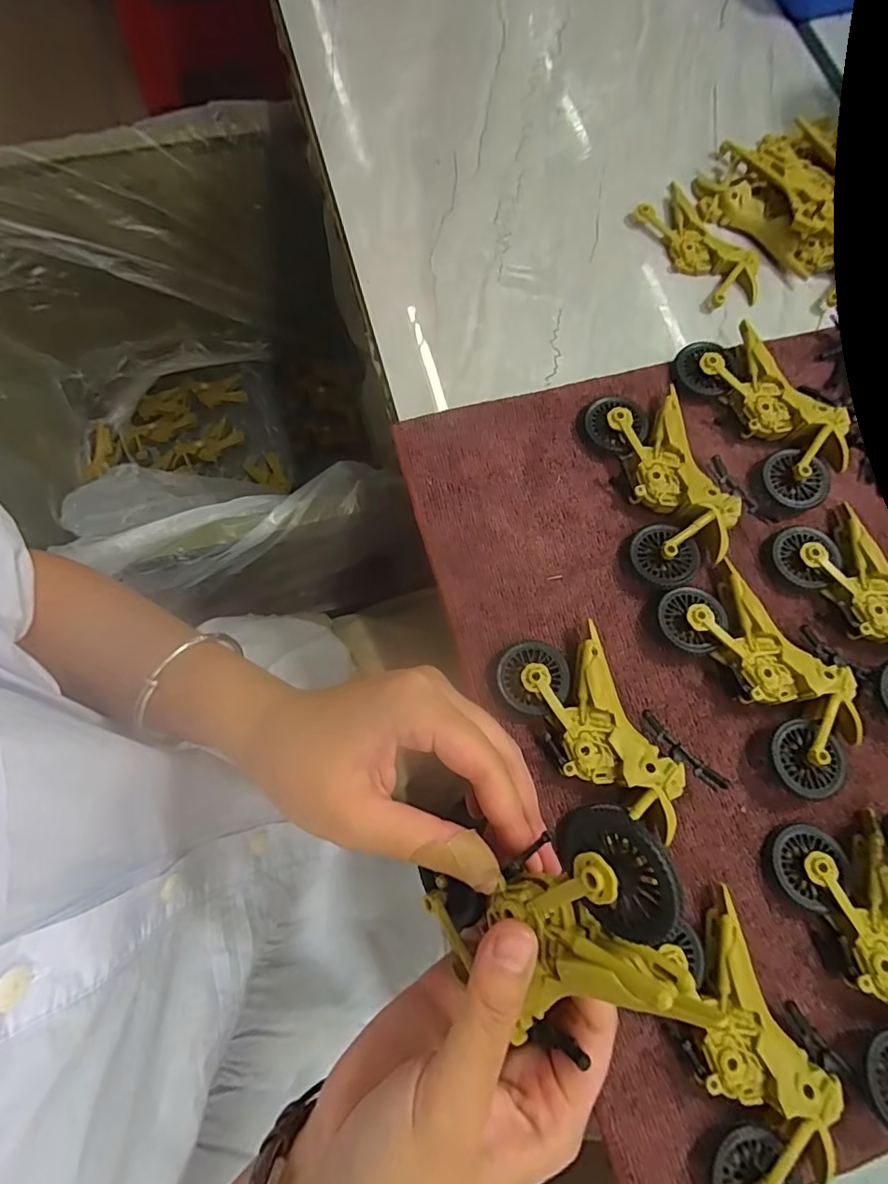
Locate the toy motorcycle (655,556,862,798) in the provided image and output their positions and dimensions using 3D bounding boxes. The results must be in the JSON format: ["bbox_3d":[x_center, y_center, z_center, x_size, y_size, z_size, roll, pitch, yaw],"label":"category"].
[{"bbox_3d":[0.167,0.039,0.275,0.063,0.022,0.113,-30,77,-9],"label":"toy motorcycle"}]

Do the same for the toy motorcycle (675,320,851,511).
[{"bbox_3d":[0.187,-0.104,0.315,0.052,0.023,0.113,-30,77,-9],"label":"toy motorcycle"}]

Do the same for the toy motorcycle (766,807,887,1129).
[{"bbox_3d":[0.194,0.161,0.238,0.058,0.029,0.112,-11,75,-4],"label":"toy motorcycle"}]

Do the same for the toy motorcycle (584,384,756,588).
[{"bbox_3d":[0.124,-0.064,0.301,0.067,0.023,0.111,-17,75,-5],"label":"toy motorcycle"}]

